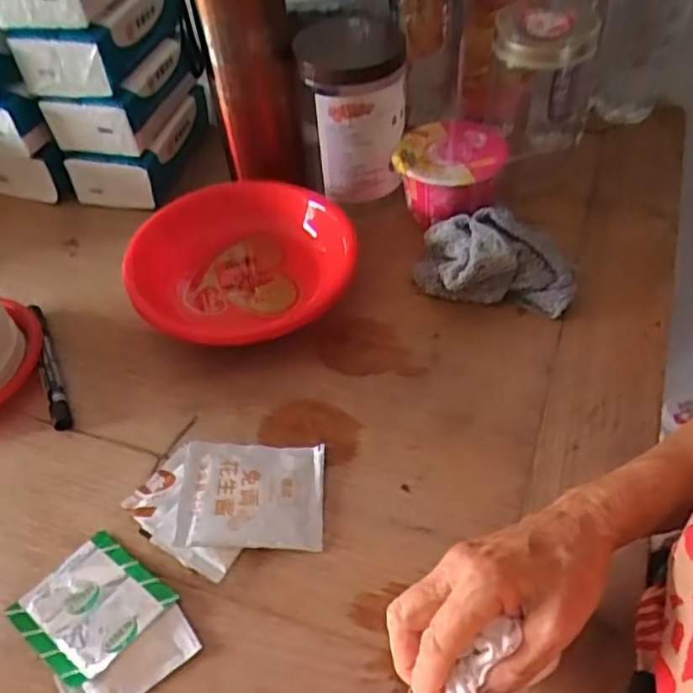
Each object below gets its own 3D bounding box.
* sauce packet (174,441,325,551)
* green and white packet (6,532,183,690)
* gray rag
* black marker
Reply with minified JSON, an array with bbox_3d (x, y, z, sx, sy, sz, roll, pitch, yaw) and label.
[{"bbox_3d":[-0.063,0.099,0.460,0.093,0.016,0.077,-3,48,3],"label":"sauce packet"},{"bbox_3d":[-0.158,0.160,0.418,0.076,0.007,0.073,31,57,28],"label":"green and white packet"},{"bbox_3d":[0.126,-0.074,0.565,0.130,0.042,0.083,9,52,10],"label":"gray rag"},{"bbox_3d":[-0.240,0.011,0.542,0.014,0.017,0.138,-22,50,-14],"label":"black marker"}]

